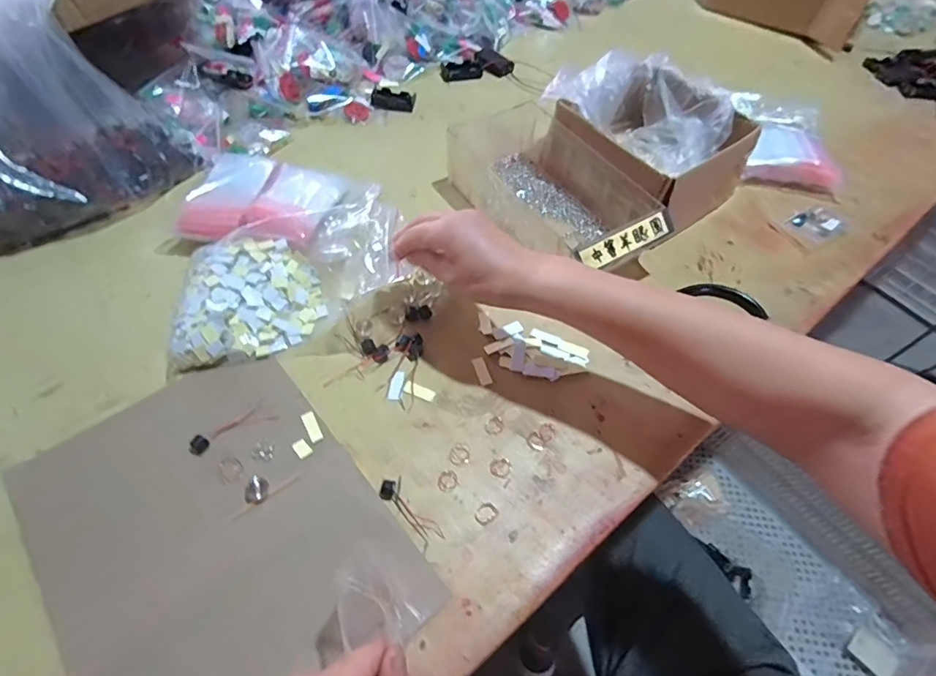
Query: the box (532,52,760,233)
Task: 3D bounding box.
[{"bbox_3d":[0.207,-0.225,0.567,0.202,0.102,0.203,-29,61,-22],"label":"box"}]

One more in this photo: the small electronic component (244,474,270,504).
[{"bbox_3d":[-0.156,0.113,0.361,0.016,0.007,0.018,22,56,12],"label":"small electronic component"}]

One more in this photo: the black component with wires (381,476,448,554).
[{"bbox_3d":[-0.042,0.128,0.359,0.020,0.007,0.058,-33,63,-24],"label":"black component with wires"}]

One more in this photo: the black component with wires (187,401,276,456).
[{"bbox_3d":[-0.189,0.074,0.391,0.064,0.006,0.023,-34,63,-24],"label":"black component with wires"}]

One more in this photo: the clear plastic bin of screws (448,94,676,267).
[{"bbox_3d":[0.082,-0.161,0.533,0.122,0.071,0.258,-26,60,-20],"label":"clear plastic bin of screws"}]

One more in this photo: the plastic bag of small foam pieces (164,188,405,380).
[{"bbox_3d":[-0.164,-0.073,0.474,0.146,0.042,0.272,39,61,22],"label":"plastic bag of small foam pieces"}]

